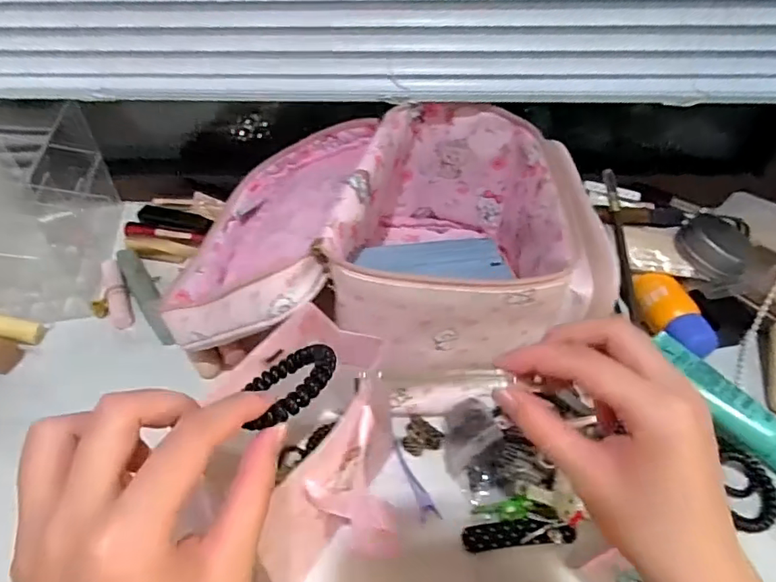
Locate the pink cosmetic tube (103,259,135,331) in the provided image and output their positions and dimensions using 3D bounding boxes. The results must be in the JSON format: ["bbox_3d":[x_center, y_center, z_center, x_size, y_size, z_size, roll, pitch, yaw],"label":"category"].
[{"bbox_3d":[-0.252,0.001,0.486,0.018,0.017,0.086,-20,47,-18],"label":"pink cosmetic tube"}]

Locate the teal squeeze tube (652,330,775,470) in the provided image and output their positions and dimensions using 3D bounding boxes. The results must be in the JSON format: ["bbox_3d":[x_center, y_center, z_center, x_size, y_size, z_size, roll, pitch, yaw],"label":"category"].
[{"bbox_3d":[0.239,0.079,0.375,0.037,0.023,0.120,-25,49,-22],"label":"teal squeeze tube"}]

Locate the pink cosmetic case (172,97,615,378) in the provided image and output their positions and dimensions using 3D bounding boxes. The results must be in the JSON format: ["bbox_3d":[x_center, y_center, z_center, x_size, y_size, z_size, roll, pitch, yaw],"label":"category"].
[{"bbox_3d":[-0.011,-0.044,0.437,0.317,0.131,0.251,1,44,2],"label":"pink cosmetic case"}]

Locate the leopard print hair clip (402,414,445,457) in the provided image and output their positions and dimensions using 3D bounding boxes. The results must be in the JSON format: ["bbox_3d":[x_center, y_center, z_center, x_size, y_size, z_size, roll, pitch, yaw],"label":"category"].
[{"bbox_3d":[0.023,0.105,0.376,0.028,0.014,0.024,33,53,30],"label":"leopard print hair clip"}]

